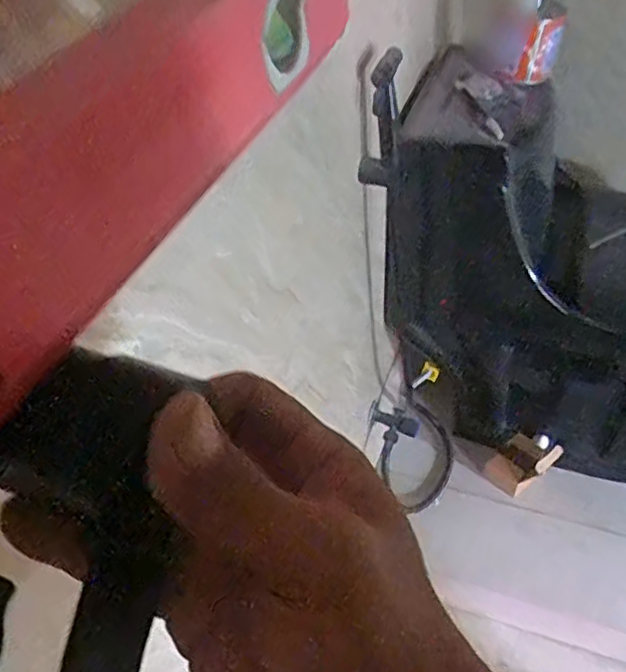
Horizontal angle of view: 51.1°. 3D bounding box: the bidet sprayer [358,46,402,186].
[{"bbox_3d":[0.074,-0.237,0.739,0.043,0.155,0.032,1,44,6],"label":"bidet sprayer"}]

